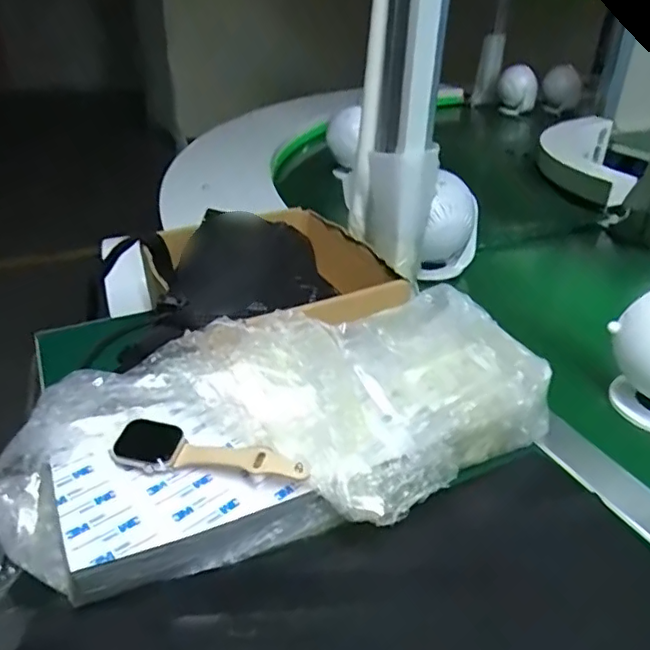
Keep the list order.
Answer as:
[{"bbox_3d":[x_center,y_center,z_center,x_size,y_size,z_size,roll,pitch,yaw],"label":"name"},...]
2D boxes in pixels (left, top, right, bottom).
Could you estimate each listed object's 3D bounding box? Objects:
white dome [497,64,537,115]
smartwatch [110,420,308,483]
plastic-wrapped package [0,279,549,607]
[{"bbox_3d":[0.570,-0.691,1.709,0.107,0.143,0.095,10,32,12],"label":"white dome"},{"bbox_3d":[-0.076,0.086,0.377,0.130,0.018,0.034,9,32,12],"label":"smartwatch"},{"bbox_3d":[-0.026,0.069,0.409,0.384,0.057,0.179,-12,50,-13],"label":"plastic-wrapped package"}]

